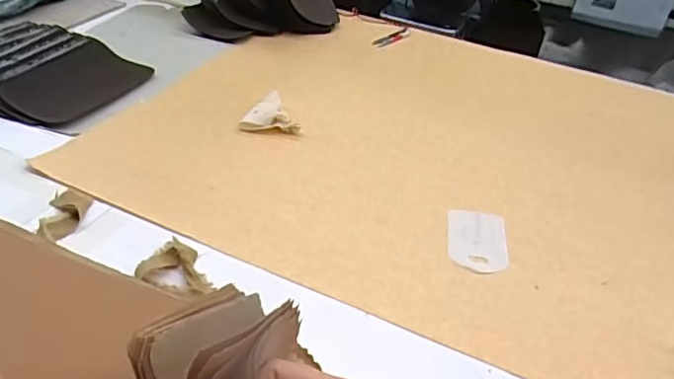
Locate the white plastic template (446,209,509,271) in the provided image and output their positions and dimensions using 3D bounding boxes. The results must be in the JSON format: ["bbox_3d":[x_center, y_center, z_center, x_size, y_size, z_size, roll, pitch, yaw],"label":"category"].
[{"bbox_3d":[0.178,0.064,0.715,0.072,0.004,0.105,7,40,4],"label":"white plastic template"}]

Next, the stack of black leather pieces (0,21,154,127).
[{"bbox_3d":[-0.533,-0.209,0.951,0.363,0.047,0.228,16,39,13],"label":"stack of black leather pieces"}]

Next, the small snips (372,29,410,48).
[{"bbox_3d":[0.119,-0.317,1.189,0.114,0.006,0.038,-27,48,-34],"label":"small snips"}]

